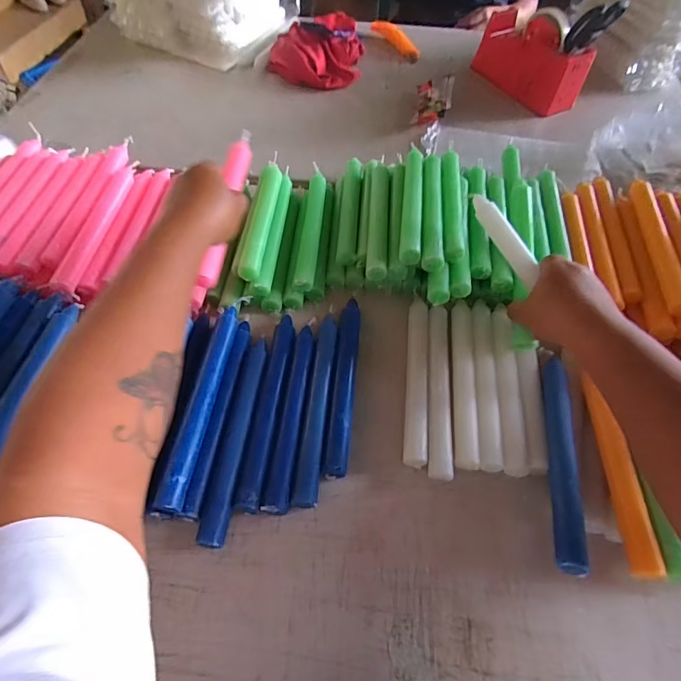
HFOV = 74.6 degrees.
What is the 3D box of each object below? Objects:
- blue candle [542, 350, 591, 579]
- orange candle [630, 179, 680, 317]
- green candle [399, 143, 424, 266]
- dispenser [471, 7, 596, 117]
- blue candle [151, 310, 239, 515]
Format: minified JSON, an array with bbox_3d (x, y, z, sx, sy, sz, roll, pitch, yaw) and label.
[{"bbox_3d":[0.197,0.097,0.396,0.022,0.023,0.203,12,55,7],"label":"blue candle"},{"bbox_3d":[0.354,-0.114,0.503,0.022,0.026,0.212,9,55,5],"label":"orange candle"},{"bbox_3d":[0.087,-0.169,0.541,0.022,0.027,0.216,7,55,3],"label":"green candle"},{"bbox_3d":[0.338,-0.519,0.808,0.090,0.110,0.213,-23,59,-17],"label":"dispenser"},{"bbox_3d":[-0.126,0.052,0.413,0.020,0.023,0.206,6,55,2],"label":"blue candle"}]

